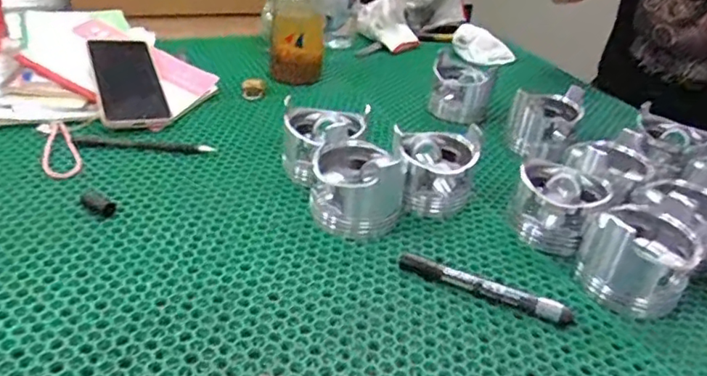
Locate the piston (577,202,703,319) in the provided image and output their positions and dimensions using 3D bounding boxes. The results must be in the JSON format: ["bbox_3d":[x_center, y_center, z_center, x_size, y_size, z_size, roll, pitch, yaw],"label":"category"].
[{"bbox_3d":[0.244,0.056,0.489,0.086,0.066,0.086,20,35,21],"label":"piston"}]

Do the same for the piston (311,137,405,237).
[{"bbox_3d":[0.005,-0.006,0.543,0.085,0.066,0.085,7,32,2],"label":"piston"}]

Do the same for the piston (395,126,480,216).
[{"bbox_3d":[0.082,-0.019,0.579,0.082,0.063,0.082,9,32,5],"label":"piston"}]

